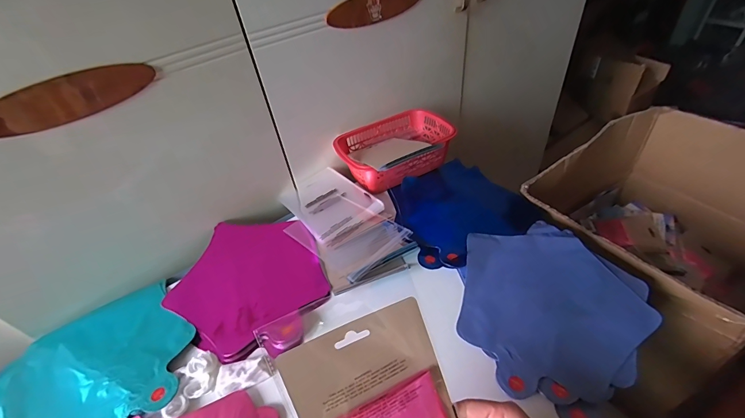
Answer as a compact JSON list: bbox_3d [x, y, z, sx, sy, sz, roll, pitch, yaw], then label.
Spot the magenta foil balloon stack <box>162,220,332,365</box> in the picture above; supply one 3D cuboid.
[{"bbox_3d":[-0.180,0.105,0.518,0.228,0.015,0.225,1,43,9],"label":"magenta foil balloon stack"}]

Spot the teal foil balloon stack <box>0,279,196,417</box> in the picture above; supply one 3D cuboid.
[{"bbox_3d":[-0.359,0.205,0.444,0.234,0.017,0.210,-27,46,-20],"label":"teal foil balloon stack"}]

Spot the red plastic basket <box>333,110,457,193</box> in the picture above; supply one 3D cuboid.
[{"bbox_3d":[0.042,-0.116,0.674,0.215,0.067,0.154,-25,45,-18],"label":"red plastic basket"}]

